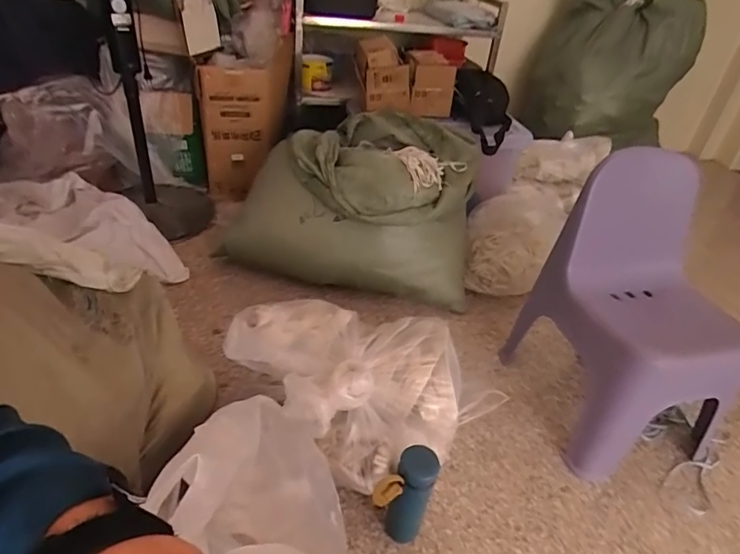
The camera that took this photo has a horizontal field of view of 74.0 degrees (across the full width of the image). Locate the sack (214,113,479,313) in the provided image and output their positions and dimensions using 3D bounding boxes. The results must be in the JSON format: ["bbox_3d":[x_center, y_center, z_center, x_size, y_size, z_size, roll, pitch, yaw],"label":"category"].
[{"bbox_3d":[-0.055,-0.217,1.438,0.713,0.398,0.347,11,36,6],"label":"sack"}]

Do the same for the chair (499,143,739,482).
[{"bbox_3d":[0.581,0.087,1.035,0.368,0.562,0.368,-7,38,-18],"label":"chair"}]

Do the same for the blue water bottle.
[{"bbox_3d":[0.058,0.396,0.838,0.068,0.210,0.110,28,42,28],"label":"blue water bottle"}]

